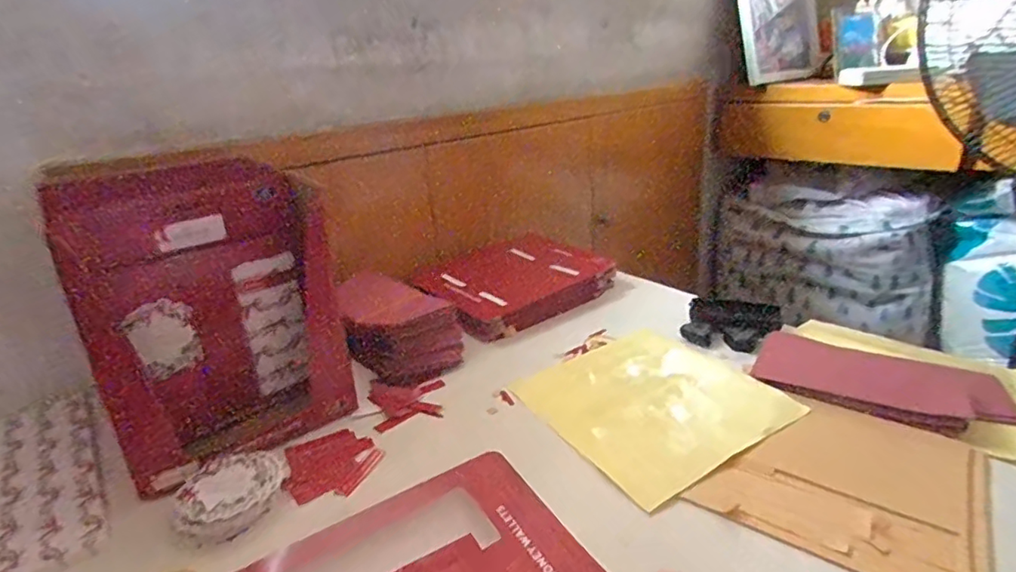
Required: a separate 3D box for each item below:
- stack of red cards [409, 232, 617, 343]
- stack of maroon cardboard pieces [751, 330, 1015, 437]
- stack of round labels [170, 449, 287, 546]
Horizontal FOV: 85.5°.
[{"bbox_3d":[0.014,-0.007,0.834,0.278,0.058,0.185,-20,27,-35],"label":"stack of red cards"},{"bbox_3d":[0.386,0.090,0.573,0.220,0.022,0.136,12,27,35],"label":"stack of maroon cardboard pieces"},{"bbox_3d":[-0.230,0.170,0.455,0.075,0.020,0.085,-1,22,8],"label":"stack of round labels"}]

